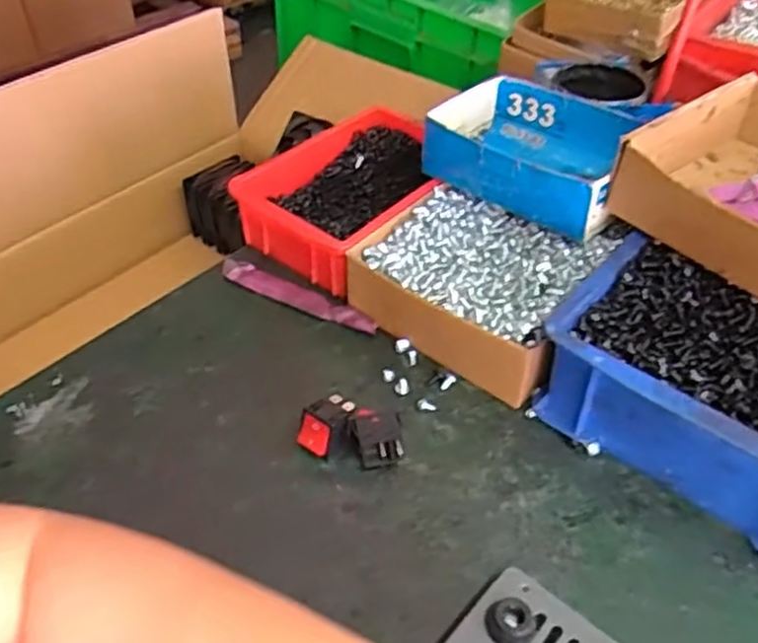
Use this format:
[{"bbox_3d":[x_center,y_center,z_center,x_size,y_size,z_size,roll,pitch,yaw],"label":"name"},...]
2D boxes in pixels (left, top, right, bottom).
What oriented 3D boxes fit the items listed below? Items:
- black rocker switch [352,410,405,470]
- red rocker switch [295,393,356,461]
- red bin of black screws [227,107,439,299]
[{"bbox_3d":[-0.001,0.077,0.479,0.028,0.022,0.032,-8,44,-10],"label":"black rocker switch"},{"bbox_3d":[-0.035,0.067,0.483,0.021,0.031,0.038,25,48,22],"label":"red rocker switch"},{"bbox_3d":[-0.014,-0.109,0.644,0.130,0.059,0.192,32,51,27],"label":"red bin of black screws"}]

